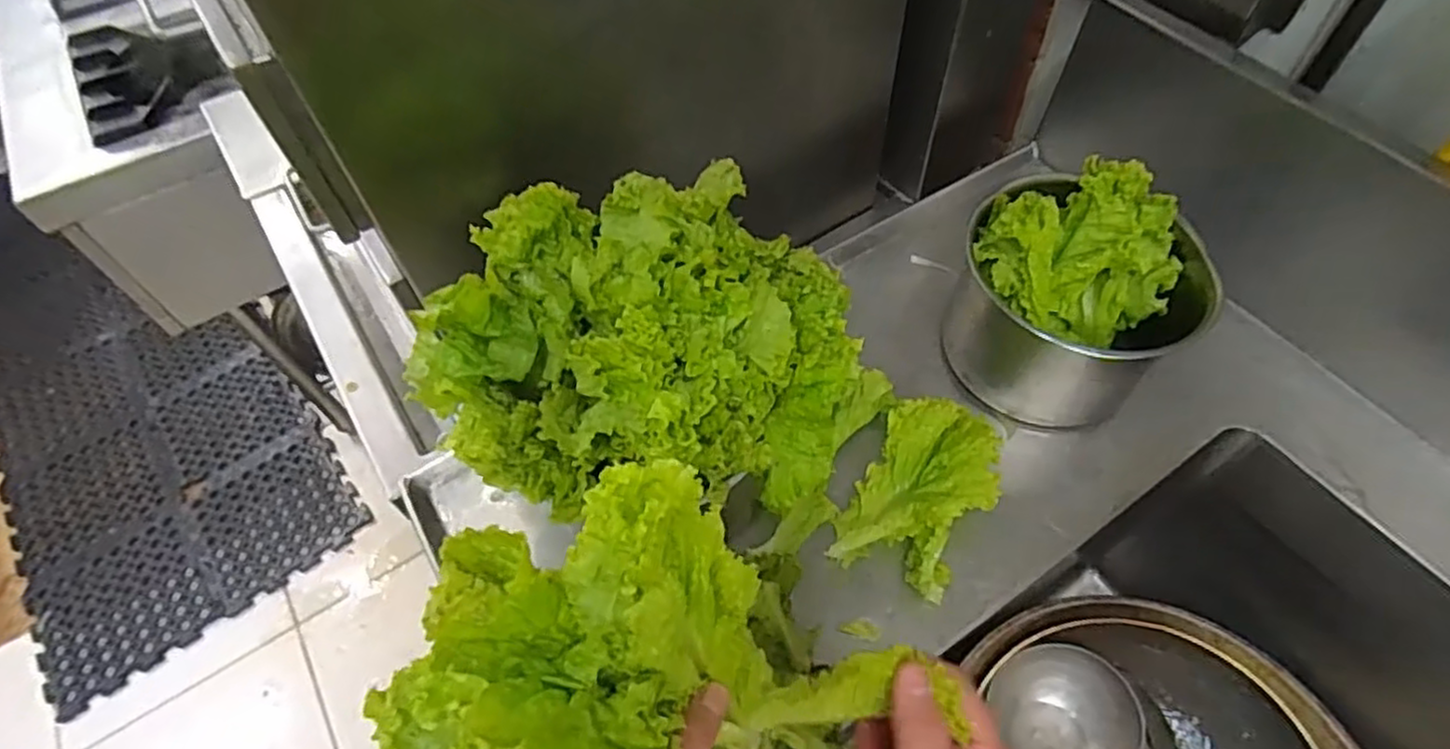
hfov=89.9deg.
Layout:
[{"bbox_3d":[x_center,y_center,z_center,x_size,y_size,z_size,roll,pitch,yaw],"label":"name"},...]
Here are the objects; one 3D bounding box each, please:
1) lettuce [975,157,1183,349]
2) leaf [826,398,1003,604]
[{"bbox_3d":[0.268,-0.095,0.558,0.148,0.094,0.103,0,56,3],"label":"lettuce"},{"bbox_3d":[0.143,0.082,0.520,0.086,0.036,0.140,23,60,18],"label":"leaf"}]

